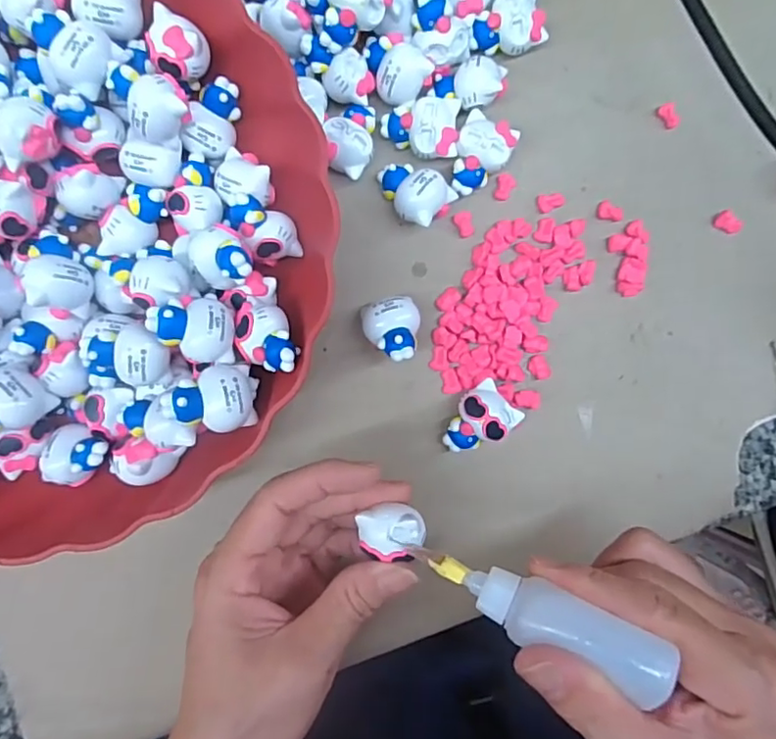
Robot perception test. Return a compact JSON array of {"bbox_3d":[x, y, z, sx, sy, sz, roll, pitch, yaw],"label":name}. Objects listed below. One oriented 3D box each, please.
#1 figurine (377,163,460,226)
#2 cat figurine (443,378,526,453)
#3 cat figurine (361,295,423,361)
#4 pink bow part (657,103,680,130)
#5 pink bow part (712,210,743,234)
[{"bbox_3d":[0.012,-0.080,0.264,0.035,0.019,0.024,29,88,-4],"label":"figurine"},{"bbox_3d":[0.041,0.023,0.267,0.034,0.022,0.024,-37,93,-3],"label":"cat figurine"},{"bbox_3d":[0.002,-0.019,0.264,0.025,0.026,0.028,-8,91,-4],"label":"cat figurine"},{"bbox_3d":[0.137,-0.123,0.281,0.009,0.004,0.012,-20,94,-4],"label":"pink bow part"},{"bbox_3d":[0.165,-0.071,0.280,0.014,0.005,0.009,31,90,-5],"label":"pink bow part"}]

